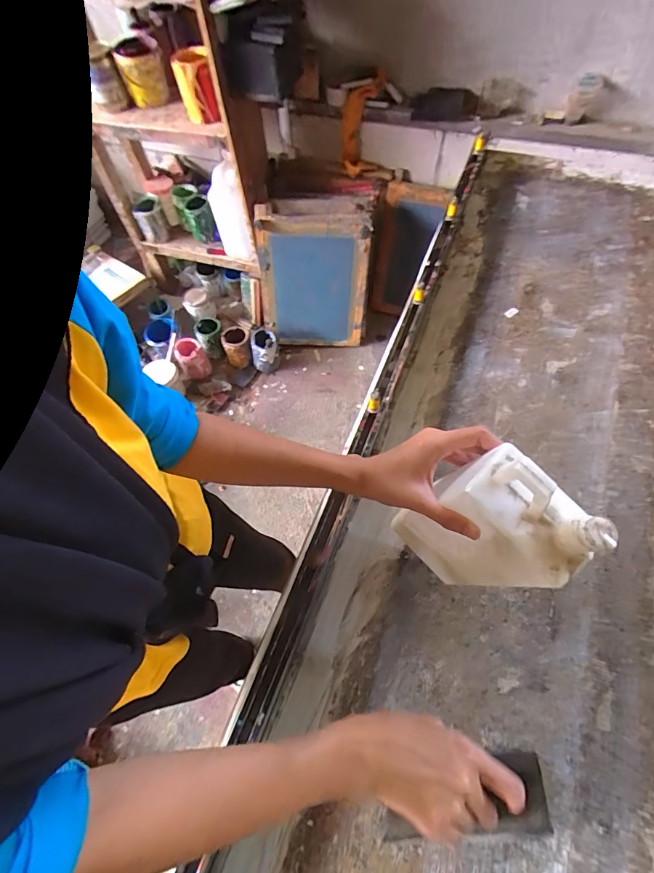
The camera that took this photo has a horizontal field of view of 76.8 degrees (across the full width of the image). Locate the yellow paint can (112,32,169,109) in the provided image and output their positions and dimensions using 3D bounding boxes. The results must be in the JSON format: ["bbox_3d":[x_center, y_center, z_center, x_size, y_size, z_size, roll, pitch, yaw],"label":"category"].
[{"bbox_3d":[-0.545,-1.084,1.223,0.125,0.126,0.131,-20,62,-7],"label":"yellow paint can"}]

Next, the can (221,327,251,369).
[{"bbox_3d":[-0.339,-0.341,1.568,0.100,0.115,0.122,-15,62,-5],"label":"can"}]

